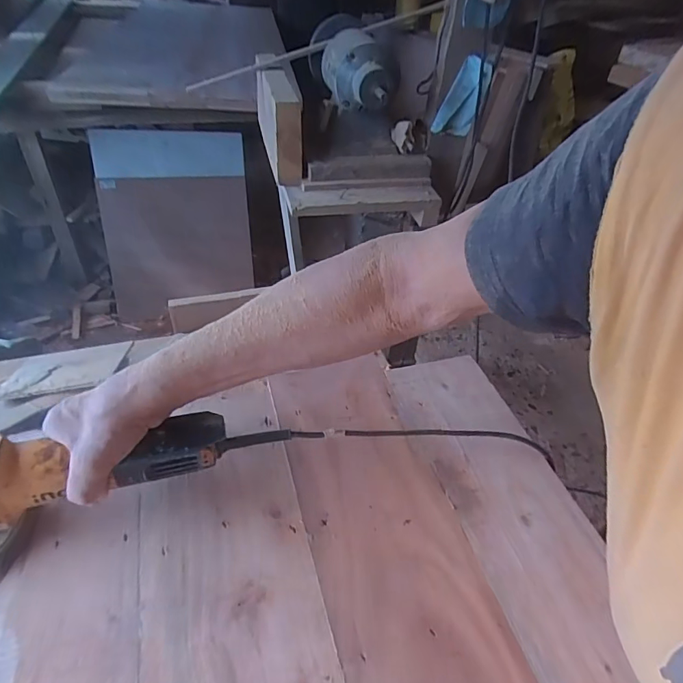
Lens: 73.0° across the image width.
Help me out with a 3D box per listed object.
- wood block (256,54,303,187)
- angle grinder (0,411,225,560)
[{"bbox_3d":[-0.133,-0.458,0.956,0.052,0.163,0.289,-7,43,-14],"label":"wood block"},{"bbox_3d":[-0.258,0.117,0.406,0.296,0.109,0.085,-16,45,-11],"label":"angle grinder"}]

